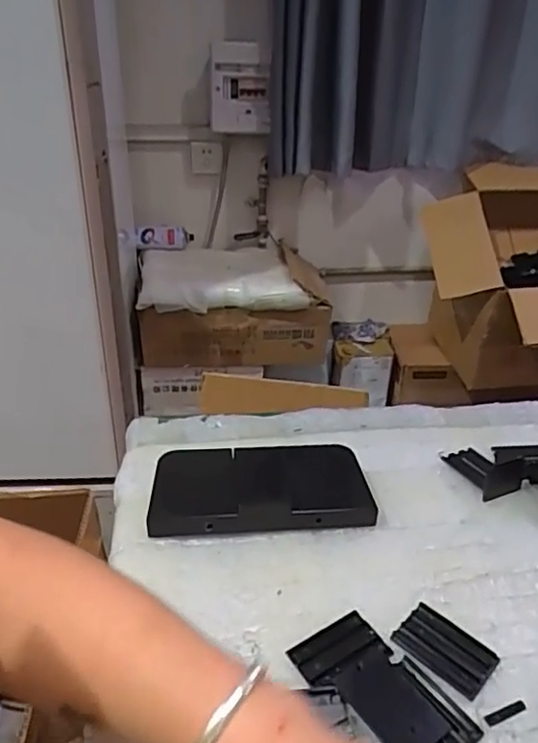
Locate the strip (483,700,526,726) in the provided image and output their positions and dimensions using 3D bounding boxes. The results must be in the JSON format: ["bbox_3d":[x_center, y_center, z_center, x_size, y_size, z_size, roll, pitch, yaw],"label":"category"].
[{"bbox_3d":[0.132,0.190,0.332,0.026,0.004,0.006,-9,33,-18],"label":"strip"}]

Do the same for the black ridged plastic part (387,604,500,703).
[{"bbox_3d":[0.106,0.168,0.361,0.054,0.006,0.035,28,40,36],"label":"black ridged plastic part"}]

